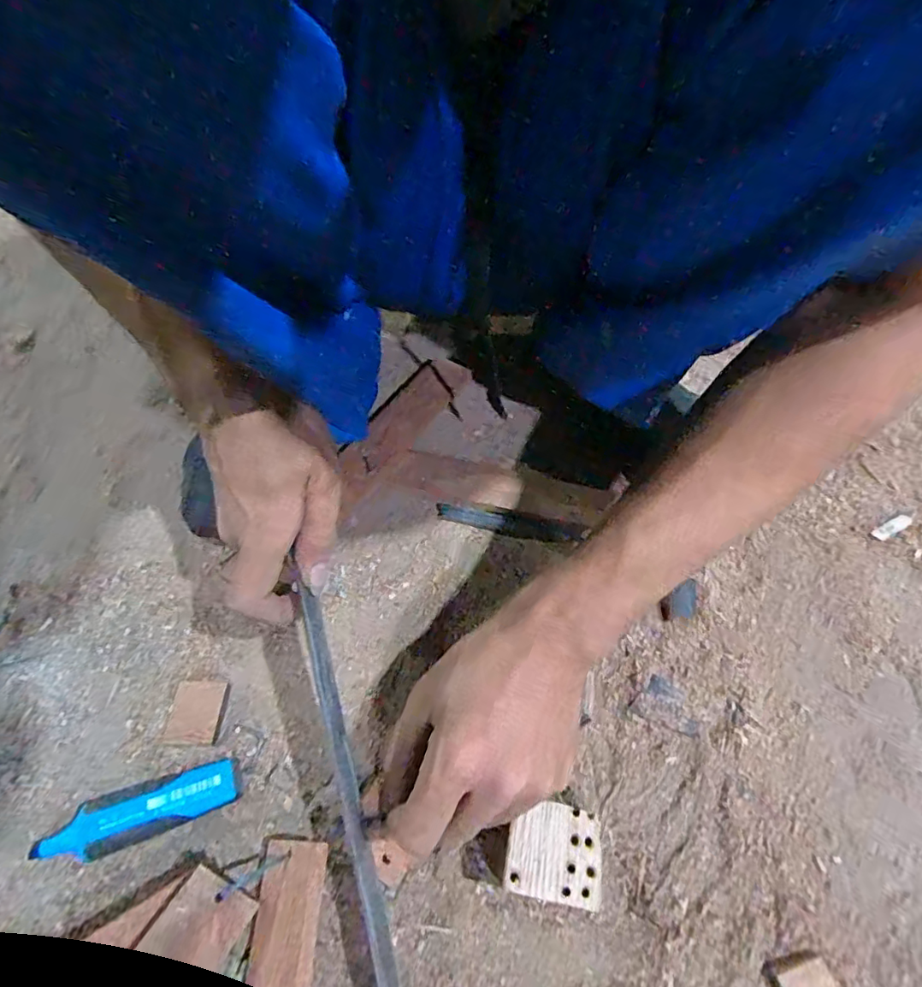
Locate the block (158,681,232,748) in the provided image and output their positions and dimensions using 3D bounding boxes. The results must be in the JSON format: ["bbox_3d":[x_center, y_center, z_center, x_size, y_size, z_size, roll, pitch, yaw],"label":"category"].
[{"bbox_3d":[-0.157,0.131,0.325,0.031,0.007,0.036,3,55,0],"label":"block"}]

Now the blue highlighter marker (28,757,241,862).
[{"bbox_3d":[-0.172,0.171,0.291,0.100,0.018,0.025,-18,58,-14],"label":"blue highlighter marker"}]

